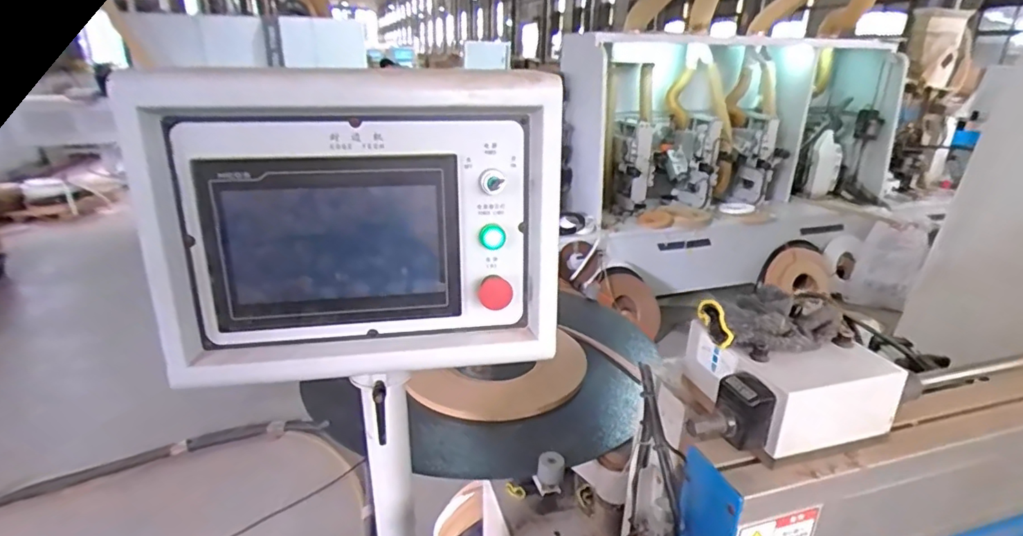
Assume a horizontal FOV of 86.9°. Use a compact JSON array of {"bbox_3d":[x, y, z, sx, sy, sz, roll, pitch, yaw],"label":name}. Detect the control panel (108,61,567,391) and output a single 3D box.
[{"bbox_3d":[-0.179,-0.047,0.608,0.477,0.333,0.101,-3,22,-9],"label":"control panel"}]

